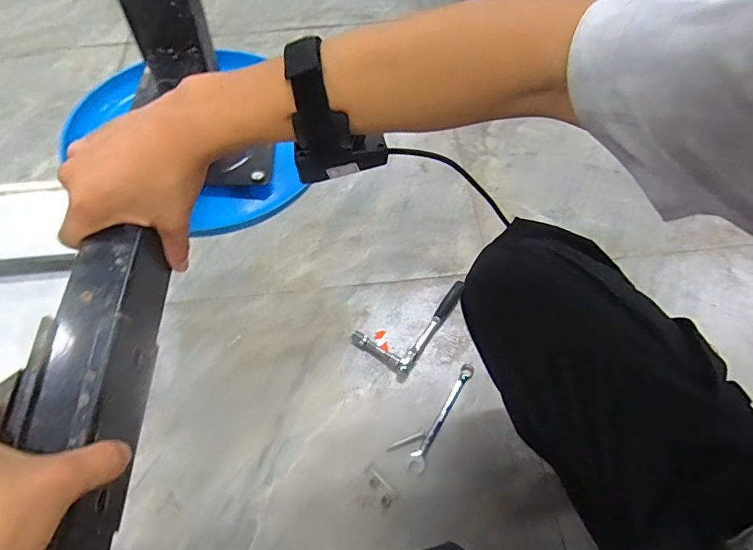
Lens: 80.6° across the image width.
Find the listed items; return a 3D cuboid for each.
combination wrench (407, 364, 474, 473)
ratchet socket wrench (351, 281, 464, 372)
[{"bbox_3d":[0.103,0.215,0.687,0.023,0.009,0.183,28,65,16],"label":"combination wrench"},{"bbox_3d":[0.059,0.064,0.764,0.108,0.029,0.190,33,66,18],"label":"ratchet socket wrench"}]

